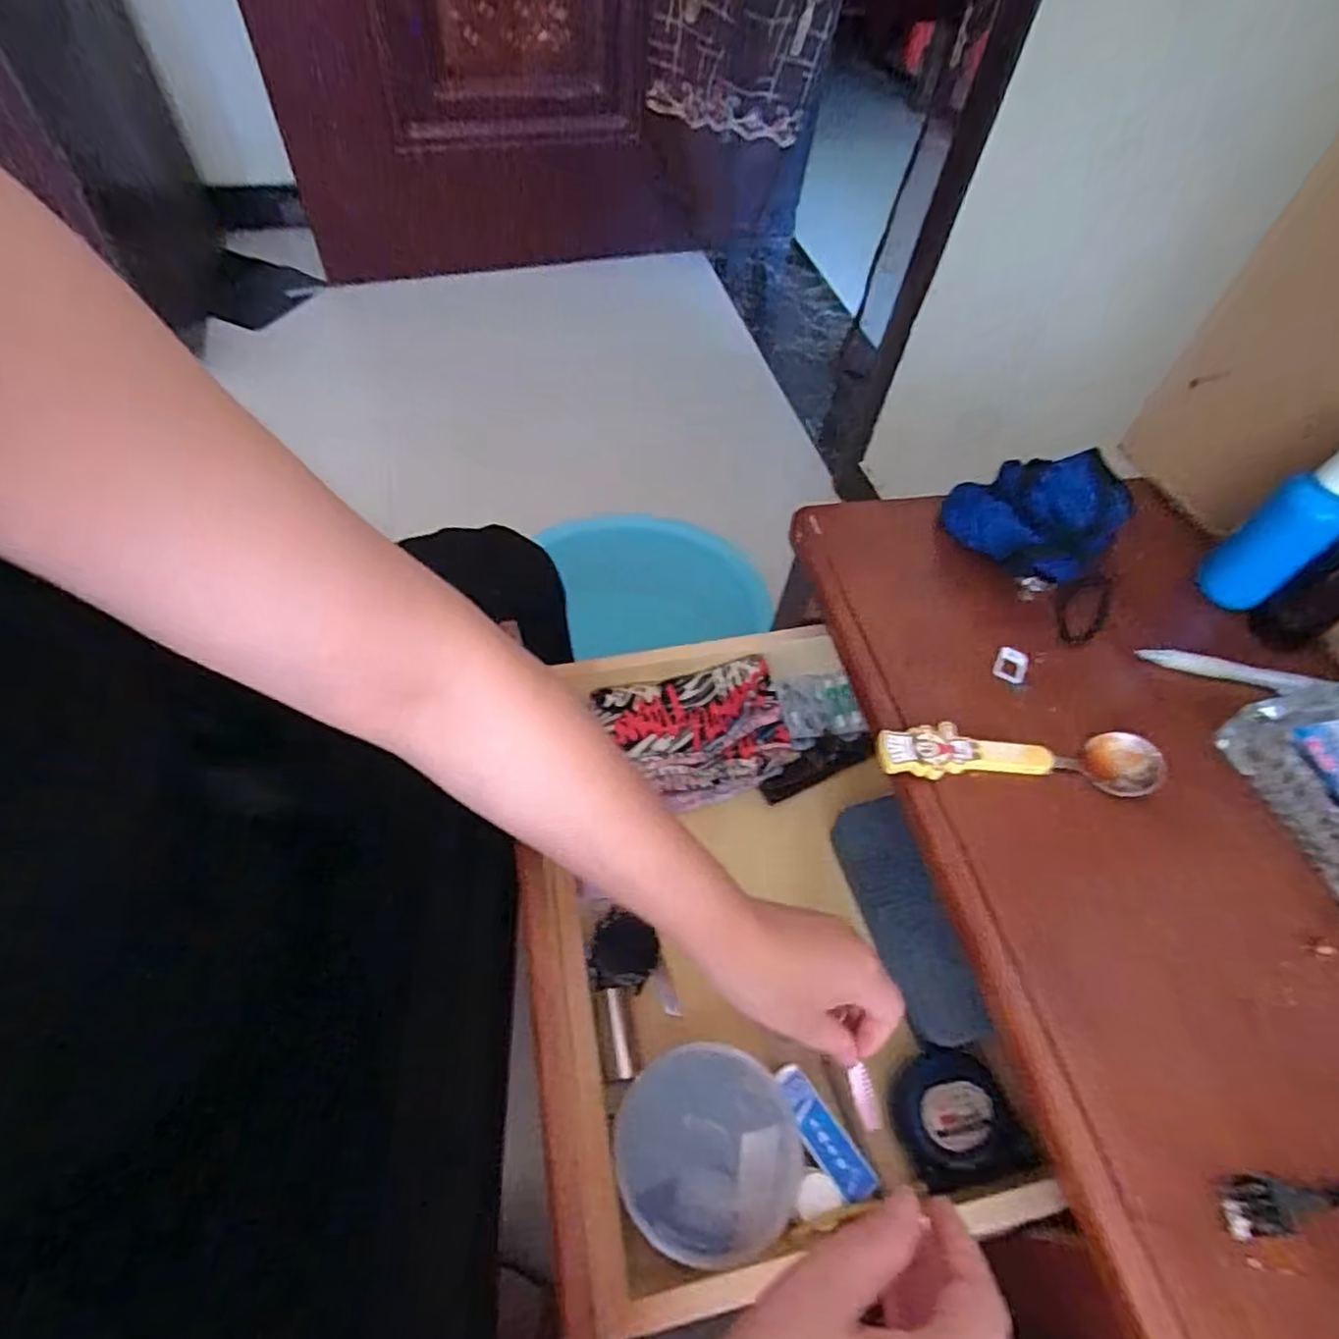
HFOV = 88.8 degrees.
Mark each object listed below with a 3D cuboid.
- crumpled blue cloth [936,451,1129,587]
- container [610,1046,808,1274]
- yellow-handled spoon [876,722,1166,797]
[{"bbox_3d":[0.250,-0.110,0.474,0.105,0.055,0.089,39,62,20],"label":"crumpled blue cloth"},{"bbox_3d":[0.022,0.269,0.386,0.102,0.042,0.102,-2,42,2],"label":"container"},{"bbox_3d":[0.196,0.049,0.387,0.157,0.014,0.034,4,56,-2],"label":"yellow-handled spoon"}]

